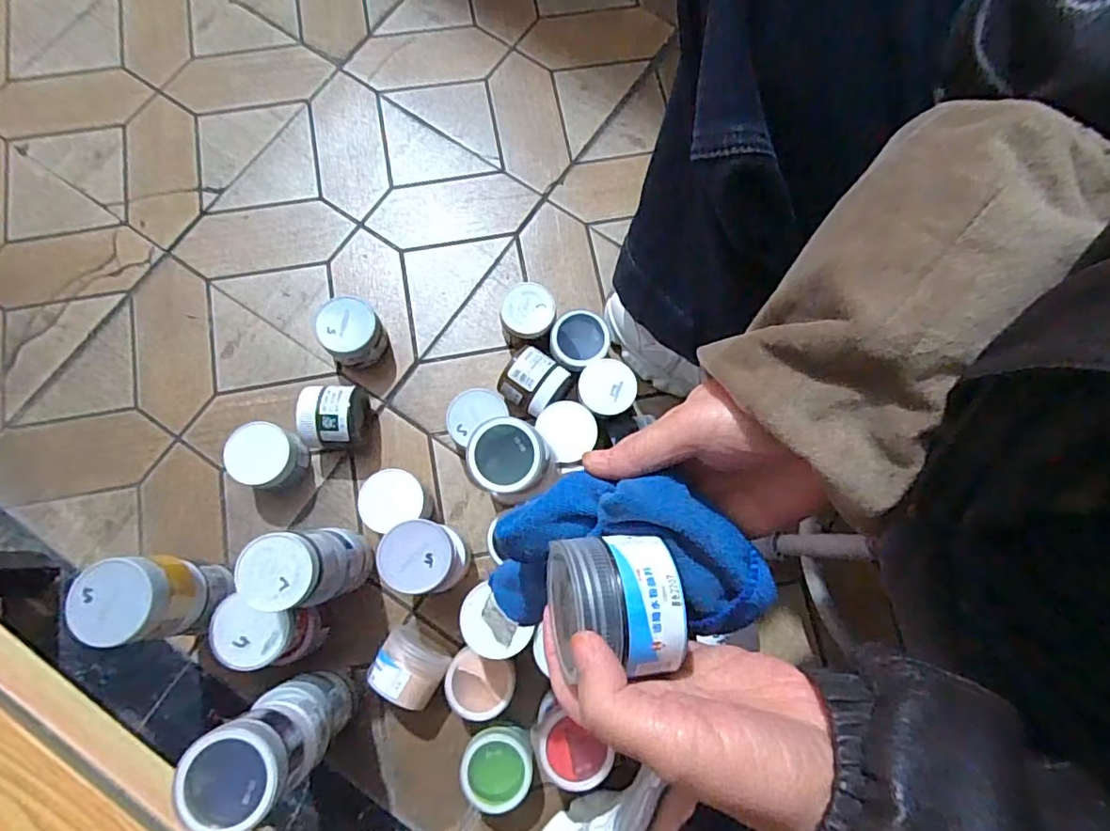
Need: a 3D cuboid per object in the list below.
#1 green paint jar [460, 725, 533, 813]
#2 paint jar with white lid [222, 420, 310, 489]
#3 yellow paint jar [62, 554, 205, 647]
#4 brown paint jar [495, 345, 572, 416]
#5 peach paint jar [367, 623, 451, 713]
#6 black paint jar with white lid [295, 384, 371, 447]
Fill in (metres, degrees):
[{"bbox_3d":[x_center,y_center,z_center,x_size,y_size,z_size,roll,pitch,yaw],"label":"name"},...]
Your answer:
[{"bbox_3d":[-0.050,0.304,0.514,0.058,0.052,0.056,1,77,-3],"label":"green paint jar"},{"bbox_3d":[-0.277,0.040,0.571,0.059,0.056,0.057,0,78,-1],"label":"paint jar with white lid"},{"bbox_3d":[-0.311,0.136,0.441,0.061,0.068,0.058,1,77,-3],"label":"yellow paint jar"},{"bbox_3d":[-0.022,-0.032,0.594,0.056,0.056,0.056,35,79,6],"label":"brown paint jar"},{"bbox_3d":[-0.129,0.226,0.528,0.058,0.061,0.048,26,79,4],"label":"peach paint jar"},{"bbox_3d":[-0.215,0.003,0.578,0.062,0.061,0.058,1,77,-3],"label":"black paint jar with white lid"}]

